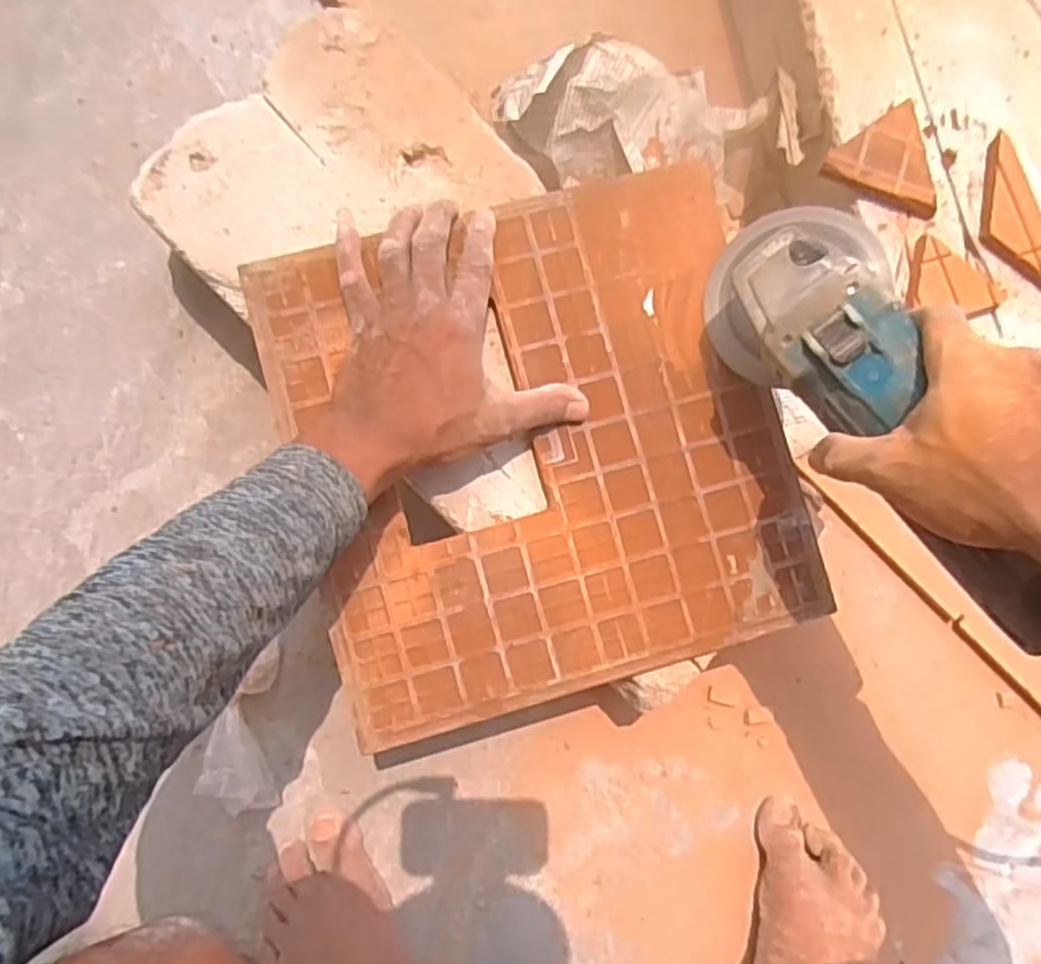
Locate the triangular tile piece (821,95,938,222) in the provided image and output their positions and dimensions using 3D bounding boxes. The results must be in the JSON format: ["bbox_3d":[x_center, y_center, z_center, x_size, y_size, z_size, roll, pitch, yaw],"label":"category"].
[{"bbox_3d":[0.243,-0.219,0.497,0.077,0.014,0.069,16,83,0],"label":"triangular tile piece"}]

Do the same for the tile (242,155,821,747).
[{"bbox_3d":[0.014,-0.022,0.458,0.293,0.013,0.292,-14,85,-7],"label":"tile"}]

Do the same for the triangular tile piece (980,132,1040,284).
[{"bbox_3d":[0.326,-0.171,0.499,0.039,0.014,0.112,-21,85,-4],"label":"triangular tile piece"}]

